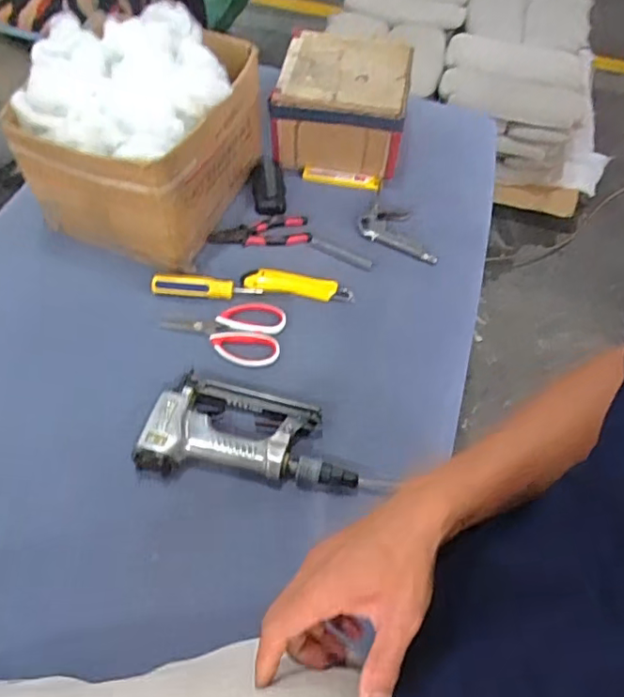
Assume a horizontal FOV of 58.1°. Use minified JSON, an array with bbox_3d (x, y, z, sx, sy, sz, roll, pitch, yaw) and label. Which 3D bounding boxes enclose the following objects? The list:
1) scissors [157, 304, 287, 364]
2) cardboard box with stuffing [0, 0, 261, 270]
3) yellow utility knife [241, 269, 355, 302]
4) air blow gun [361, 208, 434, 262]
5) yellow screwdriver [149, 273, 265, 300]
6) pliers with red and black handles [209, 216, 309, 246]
[{"bbox_3d":[-0.122,-0.029,0.773,0.164,0.006,0.099,10,55,4],"label":"scissors"},{"bbox_3d":[-0.245,-0.316,0.826,0.265,0.246,0.302,23,57,12],"label":"cardboard box with stuffing"},{"bbox_3d":[-0.020,-0.095,0.807,0.160,0.015,0.040,7,55,2],"label":"yellow utility knife"},{"bbox_3d":[0.143,-0.187,0.889,0.135,0.014,0.080,24,57,13],"label":"air blow gun"},{"bbox_3d":[-0.151,-0.089,0.802,0.151,0.025,0.028,3,55,-1],"label":"yellow screwdriver"},{"bbox_3d":[-0.081,-0.178,0.861,0.151,0.013,0.053,-5,56,-7],"label":"pliers with red and black handles"}]

